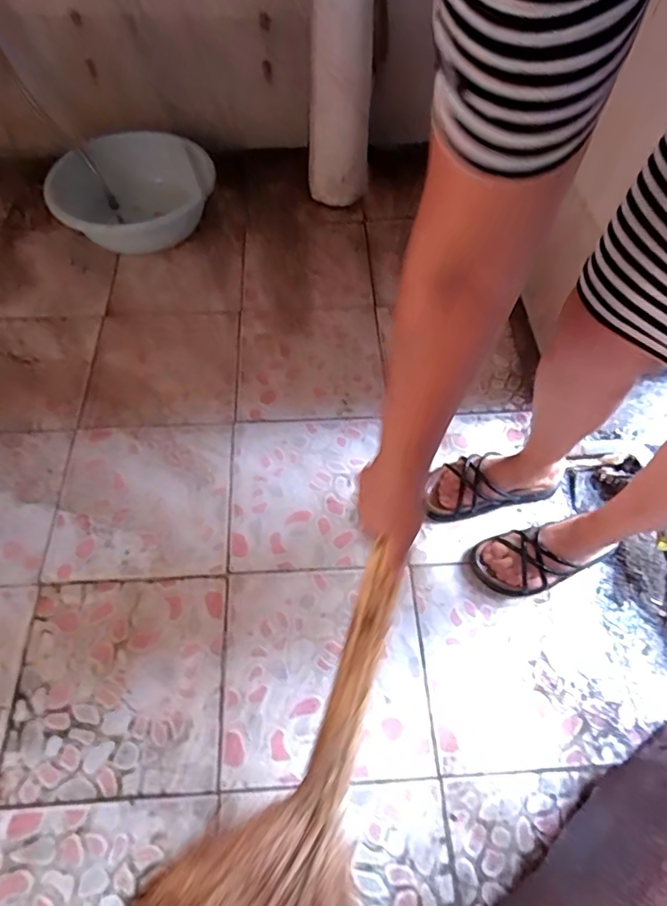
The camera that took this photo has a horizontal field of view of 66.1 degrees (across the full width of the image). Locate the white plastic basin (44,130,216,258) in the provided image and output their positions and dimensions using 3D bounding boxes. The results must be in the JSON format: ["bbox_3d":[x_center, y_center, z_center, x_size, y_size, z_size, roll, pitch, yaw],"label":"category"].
[{"bbox_3d":[-0.487,-0.629,1.229,0.362,0.136,0.325,-35,67,-19],"label":"white plastic basin"}]

